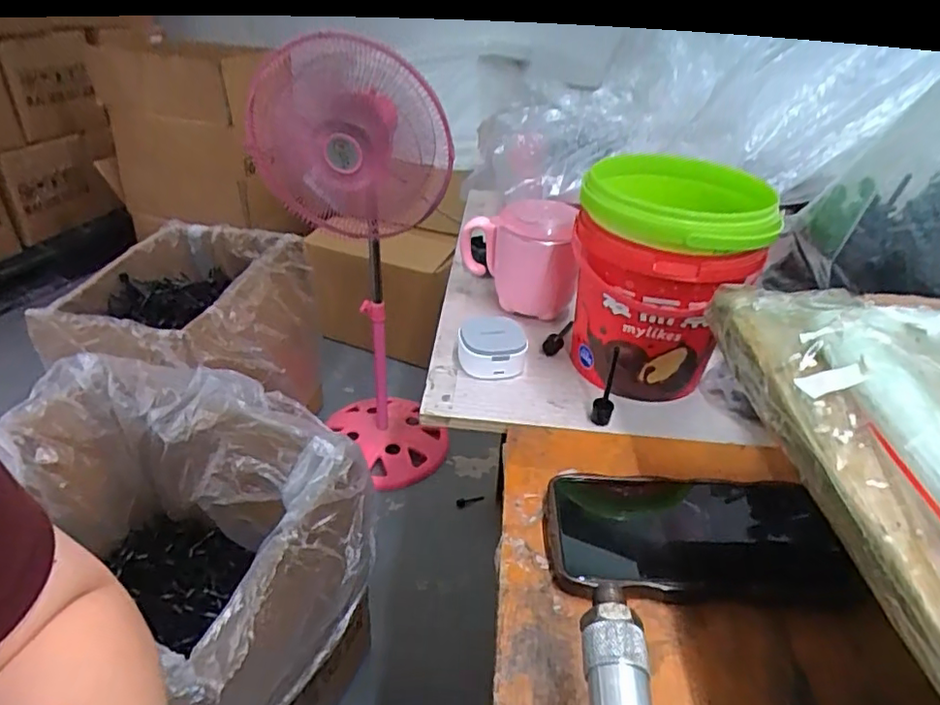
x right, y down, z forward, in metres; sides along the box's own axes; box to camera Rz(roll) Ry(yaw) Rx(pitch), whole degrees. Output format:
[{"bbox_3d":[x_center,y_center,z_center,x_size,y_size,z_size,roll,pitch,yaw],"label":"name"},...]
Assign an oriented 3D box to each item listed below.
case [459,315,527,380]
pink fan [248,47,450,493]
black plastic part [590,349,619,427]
[{"bbox_3d":[0.018,-0.005,0.486,0.054,0.032,0.051,4,34,0],"label":"case"},{"bbox_3d":[-0.212,-0.152,1.219,0.330,0.855,0.359,0,35,-6],"label":"pink fan"},{"bbox_3d":[0.096,0.024,0.426,0.014,0.061,0.013,12,35,12],"label":"black plastic part"}]

